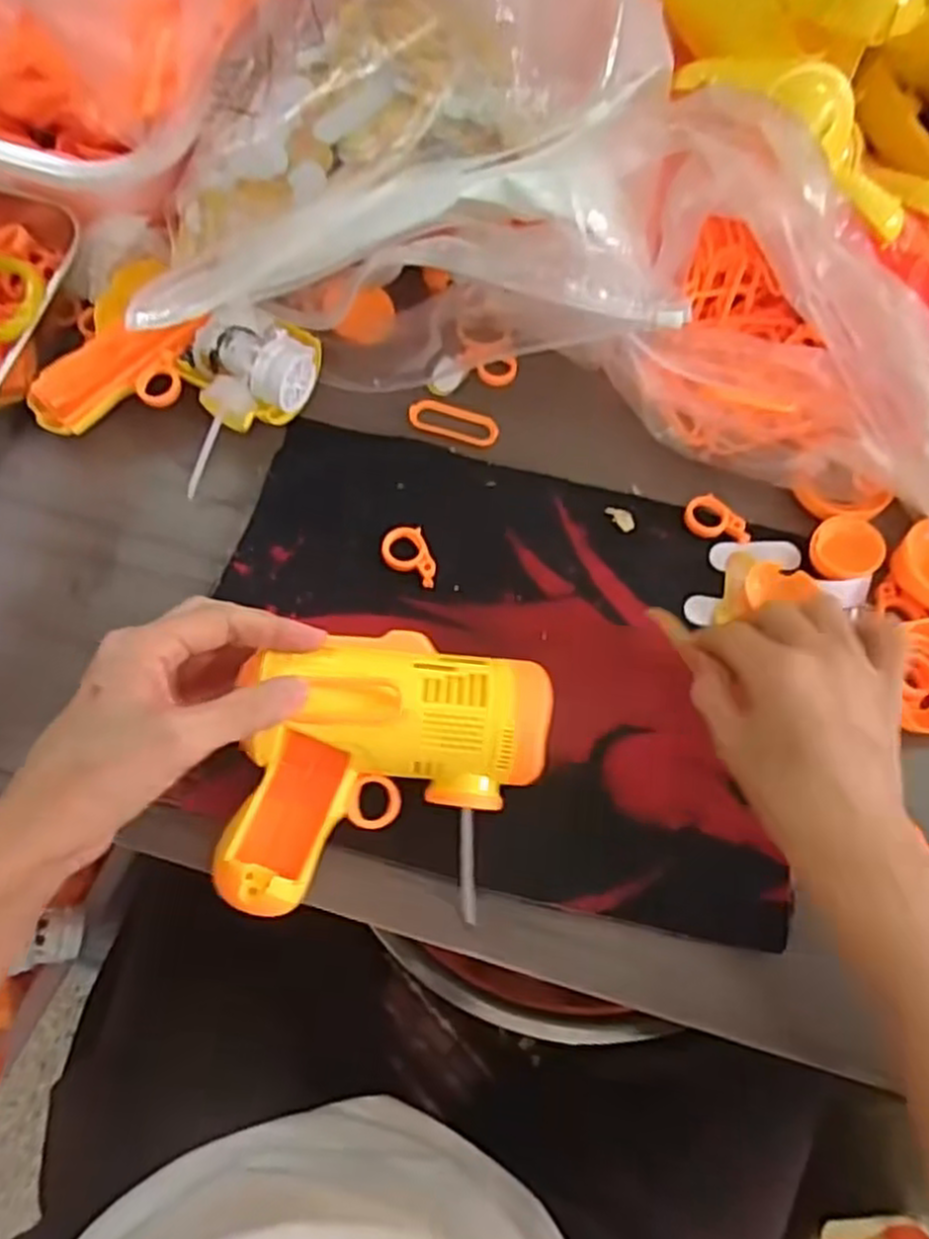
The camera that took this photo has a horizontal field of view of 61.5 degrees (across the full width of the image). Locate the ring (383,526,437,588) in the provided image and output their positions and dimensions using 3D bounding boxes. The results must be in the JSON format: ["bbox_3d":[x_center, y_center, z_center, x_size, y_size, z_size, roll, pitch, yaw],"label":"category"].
[{"bbox_3d":[-0.030,-0.034,0.424,0.025,0.004,0.038,-17,70,-9],"label":"ring"}]

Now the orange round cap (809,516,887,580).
[{"bbox_3d":[0.210,-0.040,0.427,0.037,0.010,0.037,1,68,-2],"label":"orange round cap"}]

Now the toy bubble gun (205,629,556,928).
[{"bbox_3d":[-0.033,0.066,0.342,0.132,0.054,0.118,6,68,0],"label":"toy bubble gun"}]

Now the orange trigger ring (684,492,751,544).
[{"bbox_3d":[0.142,-0.054,0.441,0.038,0.007,0.023,40,71,13],"label":"orange trigger ring"}]

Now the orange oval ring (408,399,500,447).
[{"bbox_3d":[-0.007,-0.118,0.466,0.055,0.004,0.022,17,68,4],"label":"orange oval ring"}]

